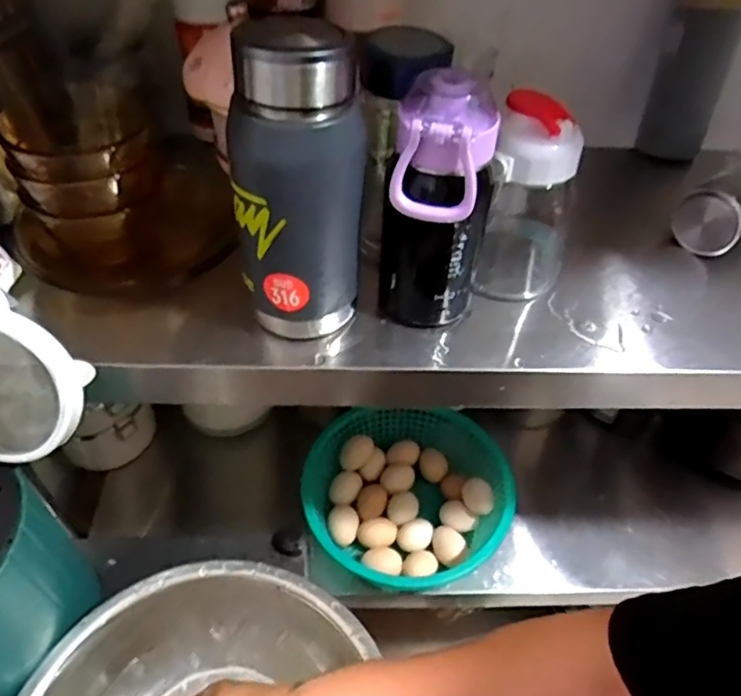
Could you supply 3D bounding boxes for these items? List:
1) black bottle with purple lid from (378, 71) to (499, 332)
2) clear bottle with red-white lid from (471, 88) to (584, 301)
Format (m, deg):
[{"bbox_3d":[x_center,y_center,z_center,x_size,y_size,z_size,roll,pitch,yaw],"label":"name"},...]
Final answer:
[{"bbox_3d":[0.051,-0.104,0.450,0.076,0.181,0.085,12,47,8],"label":"black bottle with purple lid"},{"bbox_3d":[0.137,-0.124,0.509,0.074,0.159,0.091,17,47,12],"label":"clear bottle with red-white lid"}]

